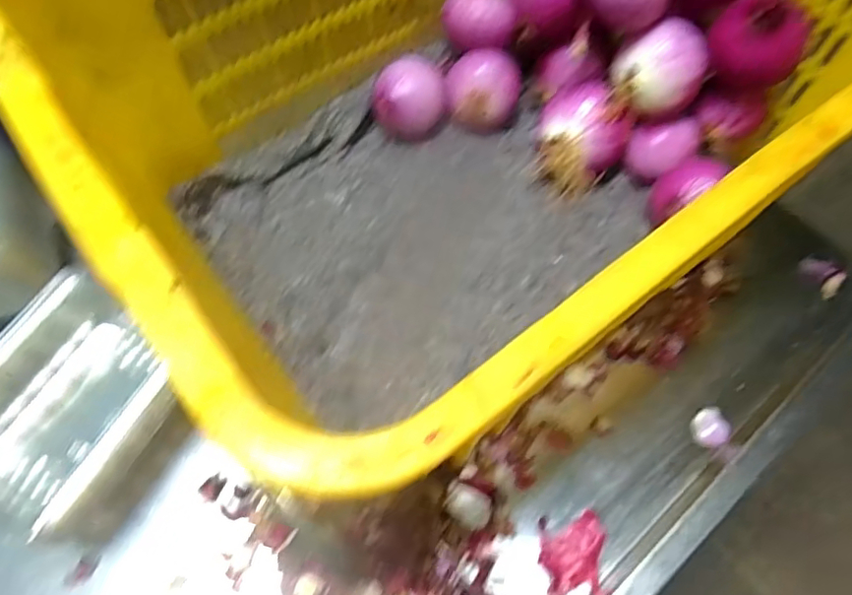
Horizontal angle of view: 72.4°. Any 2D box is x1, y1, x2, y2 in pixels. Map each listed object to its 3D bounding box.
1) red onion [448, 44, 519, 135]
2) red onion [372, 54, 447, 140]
[{"bbox_3d":[0.060,-0.219,0.631,0.081,0.075,0.068,9,65,2],"label":"red onion"},{"bbox_3d":[-0.018,-0.208,0.624,0.074,0.064,0.066,-10,66,-7],"label":"red onion"}]

